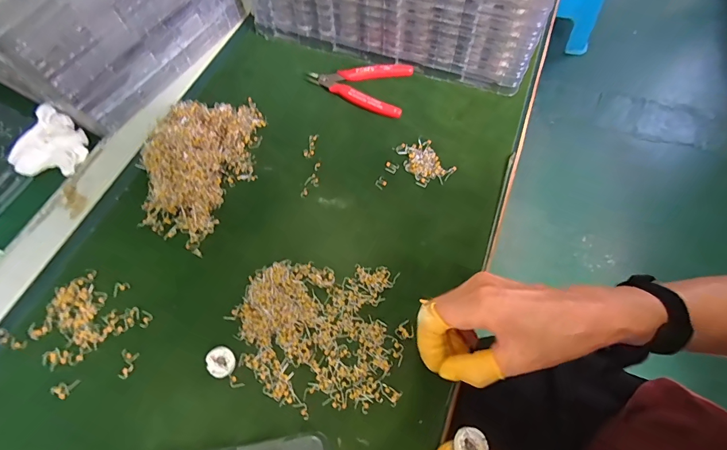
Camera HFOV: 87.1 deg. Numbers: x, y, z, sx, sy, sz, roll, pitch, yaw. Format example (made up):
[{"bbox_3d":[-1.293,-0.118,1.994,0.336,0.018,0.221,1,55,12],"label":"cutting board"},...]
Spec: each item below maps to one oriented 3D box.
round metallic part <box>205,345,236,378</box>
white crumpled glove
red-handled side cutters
[{"bbox_3d":[-0.119,0.115,0.321,0.022,0.013,0.023,-1,62,2],"label":"round metallic part"},{"bbox_3d":[-0.343,-0.084,0.420,0.068,0.036,0.074,-41,68,-18],"label":"white crumpled glove"},{"bbox_3d":[-0.008,-0.169,0.463,0.121,0.013,0.075,11,63,8],"label":"red-handled side cutters"}]

